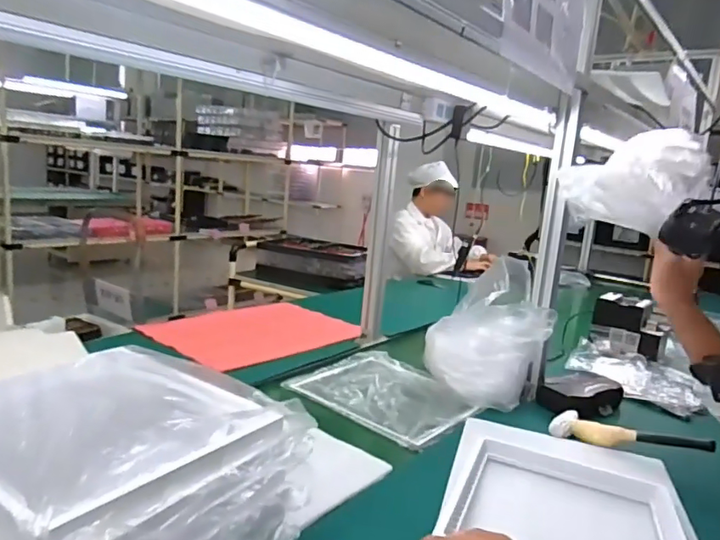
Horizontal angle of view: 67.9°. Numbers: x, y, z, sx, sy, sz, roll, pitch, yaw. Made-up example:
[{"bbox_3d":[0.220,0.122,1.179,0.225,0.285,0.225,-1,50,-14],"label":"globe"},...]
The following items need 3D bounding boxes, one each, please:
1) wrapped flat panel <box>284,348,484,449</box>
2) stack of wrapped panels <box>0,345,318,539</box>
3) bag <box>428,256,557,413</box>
[{"bbox_3d":[0.055,0.251,1.120,0.379,0.023,0.297,14,14,37],"label":"wrapped flat panel"},{"bbox_3d":[-0.288,0.237,0.600,0.360,0.167,0.303,12,13,31],"label":"stack of wrapped panels"},{"bbox_3d":[0.270,0.129,1.111,0.210,0.254,0.179,-1,12,-27],"label":"bag"}]

